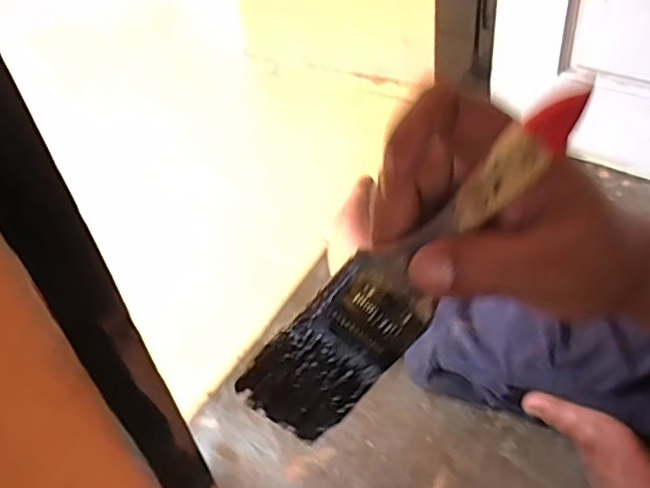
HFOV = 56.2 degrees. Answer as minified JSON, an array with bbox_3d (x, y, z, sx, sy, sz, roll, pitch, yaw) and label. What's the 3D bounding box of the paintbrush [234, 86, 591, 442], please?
[{"bbox_3d":[0.034,0.009,0.233,0.167,0.037,0.021,-47,42,10],"label":"paintbrush"}]

